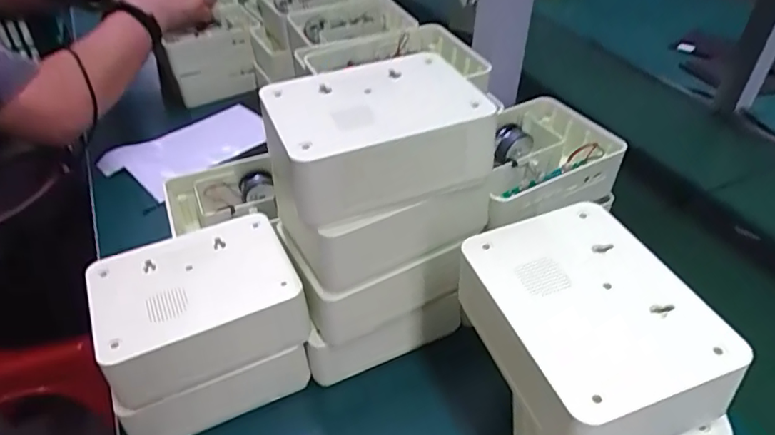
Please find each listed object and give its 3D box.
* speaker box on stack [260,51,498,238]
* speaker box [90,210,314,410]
[{"bbox_3d":[-0.011,-0.056,0.375,0.143,0.063,0.096,-13,42,-15],"label":"speaker box on stack"},{"bbox_3d":[-0.142,0.065,0.413,0.135,0.053,0.100,-18,44,-21],"label":"speaker box"}]

